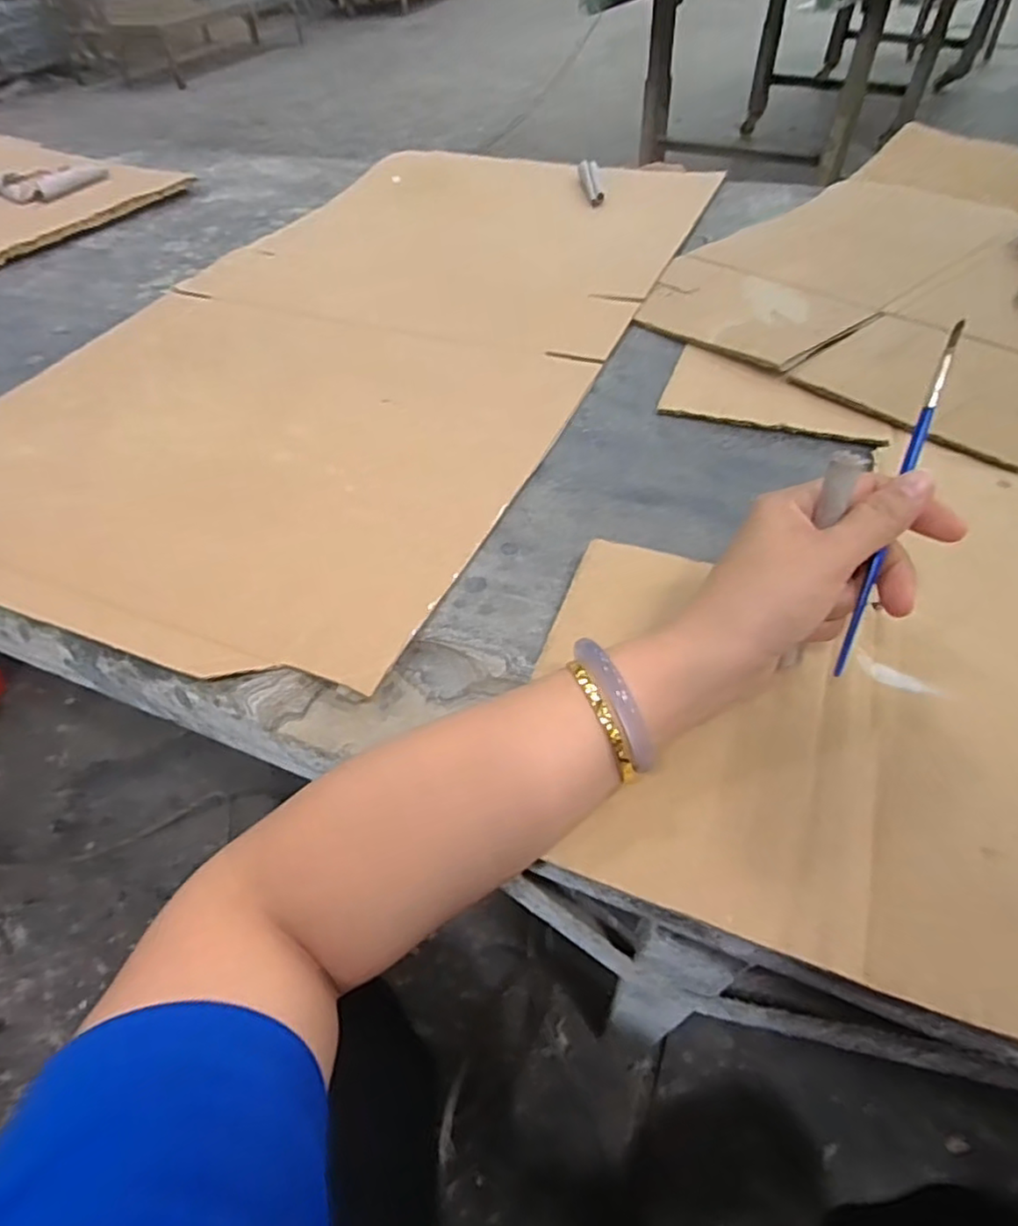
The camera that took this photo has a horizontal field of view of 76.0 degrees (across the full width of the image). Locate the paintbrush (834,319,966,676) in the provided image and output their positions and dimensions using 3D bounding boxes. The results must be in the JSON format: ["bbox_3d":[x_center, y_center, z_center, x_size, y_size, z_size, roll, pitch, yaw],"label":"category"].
[{"bbox_3d":[0.186,-0.053,0.311,0.006,0.009,0.173,18,94,19],"label":"paintbrush"}]

